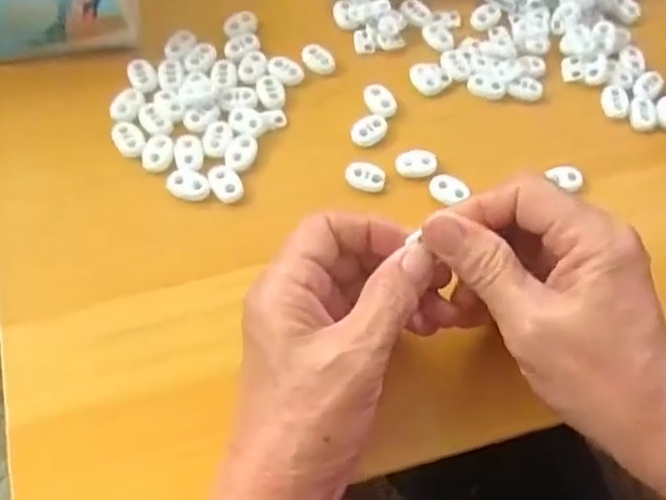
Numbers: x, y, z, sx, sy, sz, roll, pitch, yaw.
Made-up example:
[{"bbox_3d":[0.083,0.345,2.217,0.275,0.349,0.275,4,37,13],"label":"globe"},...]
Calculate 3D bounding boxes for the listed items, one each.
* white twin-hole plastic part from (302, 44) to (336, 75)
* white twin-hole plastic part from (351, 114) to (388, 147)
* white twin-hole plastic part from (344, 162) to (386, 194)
[{"bbox_3d":[-0.009,-0.114,0.418,0.016,0.005,0.021,-32,68,-19],"label":"white twin-hole plastic part"},{"bbox_3d":[0.021,-0.068,0.397,0.016,0.005,0.023,37,66,15],"label":"white twin-hole plastic part"},{"bbox_3d":[0.018,-0.040,0.380,0.022,0.006,0.013,13,62,3],"label":"white twin-hole plastic part"}]

